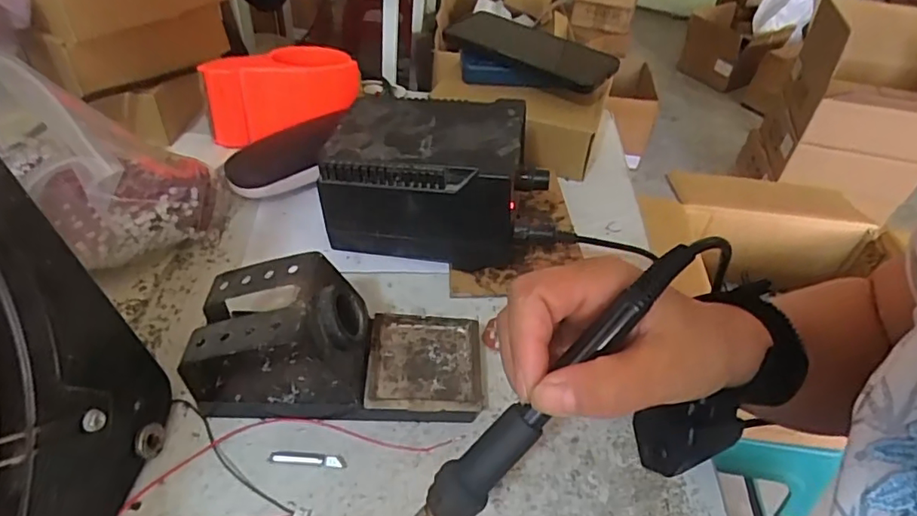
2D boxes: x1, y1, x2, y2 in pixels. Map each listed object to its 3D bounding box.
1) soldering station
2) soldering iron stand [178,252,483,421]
[{"bbox_3d":[-0.014,-0.062,0.436,0.160,0.094,0.109,9,43,4],"label":"soldering station"},{"bbox_3d":[-0.069,0.046,0.330,0.169,0.073,0.072,2,43,-4],"label":"soldering iron stand"}]

